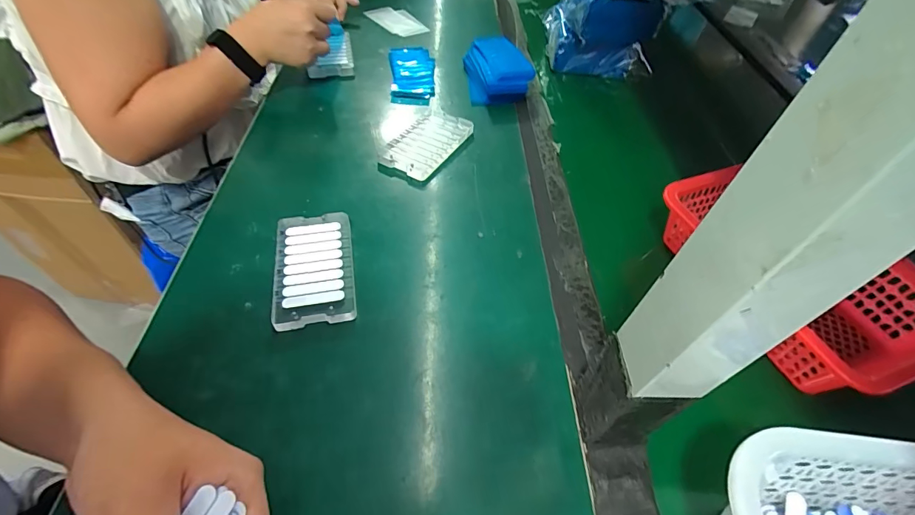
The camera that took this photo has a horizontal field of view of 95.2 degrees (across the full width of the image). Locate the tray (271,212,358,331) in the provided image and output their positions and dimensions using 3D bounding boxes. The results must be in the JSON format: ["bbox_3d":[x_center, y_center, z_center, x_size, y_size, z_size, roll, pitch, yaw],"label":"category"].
[{"bbox_3d":[-0.131,0.008,0.384,0.068,0.015,0.118,-7,51,-10],"label":"tray"}]

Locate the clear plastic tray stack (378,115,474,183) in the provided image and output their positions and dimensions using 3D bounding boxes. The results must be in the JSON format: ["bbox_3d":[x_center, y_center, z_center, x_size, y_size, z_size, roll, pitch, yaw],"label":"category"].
[{"bbox_3d":[-0.037,-0.139,0.510,0.062,0.014,0.114,26,53,17],"label":"clear plastic tray stack"}]

